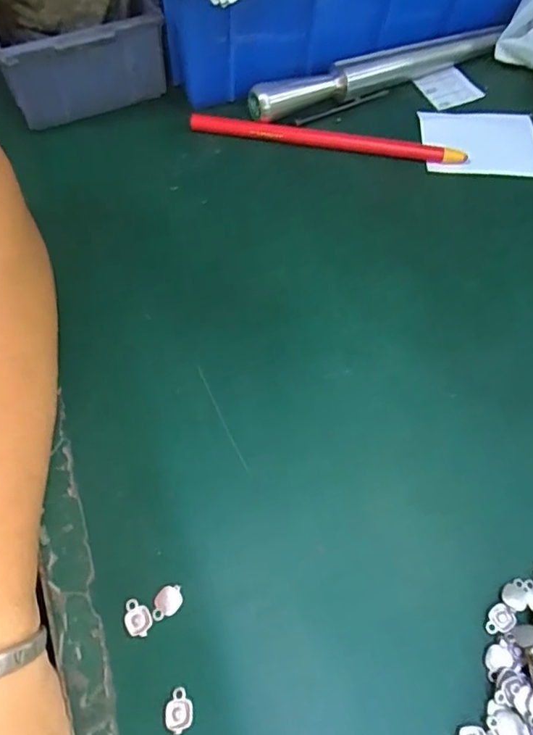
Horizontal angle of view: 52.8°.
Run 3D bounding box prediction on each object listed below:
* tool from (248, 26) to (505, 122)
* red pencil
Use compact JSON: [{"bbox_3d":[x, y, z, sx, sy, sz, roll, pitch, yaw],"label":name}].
[{"bbox_3d":[0.074,-0.193,0.355,0.184,0.020,0.019,-23,66,-14],"label":"tool"},{"bbox_3d":[0.038,-0.143,0.333,0.166,0.010,0.013,8,63,0],"label":"red pencil"}]

